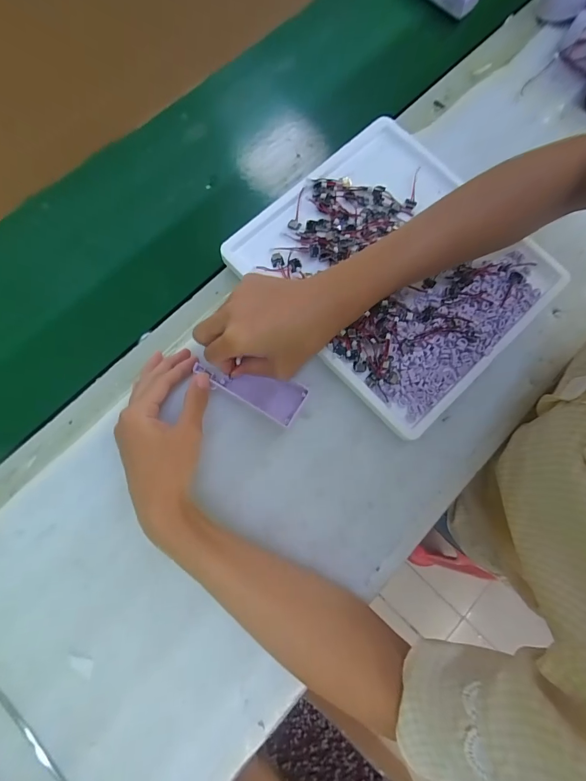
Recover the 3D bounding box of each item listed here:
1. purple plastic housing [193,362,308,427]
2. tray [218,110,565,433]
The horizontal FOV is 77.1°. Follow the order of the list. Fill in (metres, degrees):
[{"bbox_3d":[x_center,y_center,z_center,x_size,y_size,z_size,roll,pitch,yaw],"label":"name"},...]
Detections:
[{"bbox_3d":[-0.042,0.000,0.350,0.105,0.020,0.038,17,76,0],"label":"purple plastic housing"},{"bbox_3d":[0.105,-0.128,0.386,0.249,0.029,0.274,-43,82,-10],"label":"tray"}]

